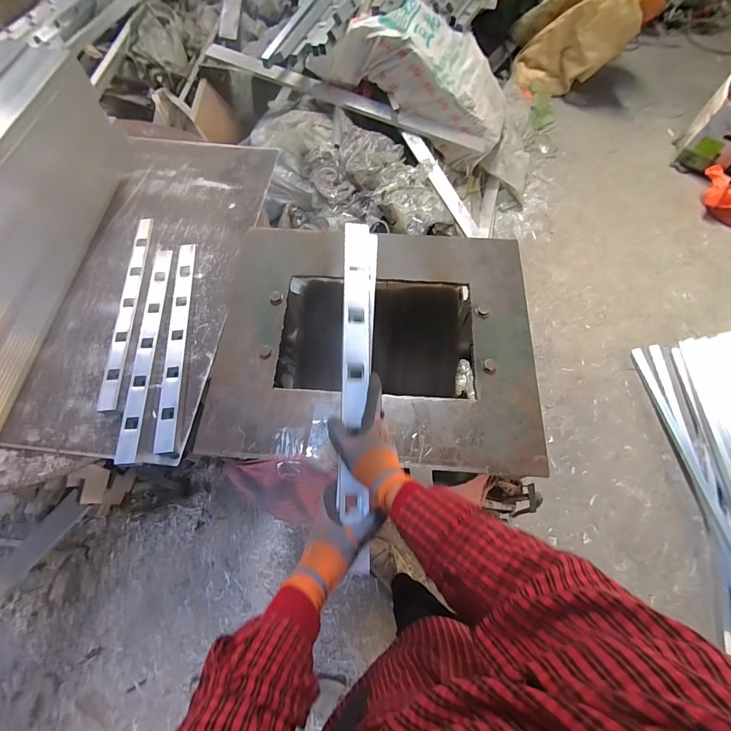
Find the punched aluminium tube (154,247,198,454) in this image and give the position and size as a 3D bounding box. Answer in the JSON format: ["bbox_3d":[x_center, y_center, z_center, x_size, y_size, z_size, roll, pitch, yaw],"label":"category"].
[{"bbox_3d":[-0.441,-0.064,0.853,0.050,0.023,0.531,-6,66,-2],"label":"punched aluminium tube"}]

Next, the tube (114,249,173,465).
[{"bbox_3d":[-0.499,-0.048,0.839,0.044,0.019,0.532,-3,66,-1],"label":"tube"}]

